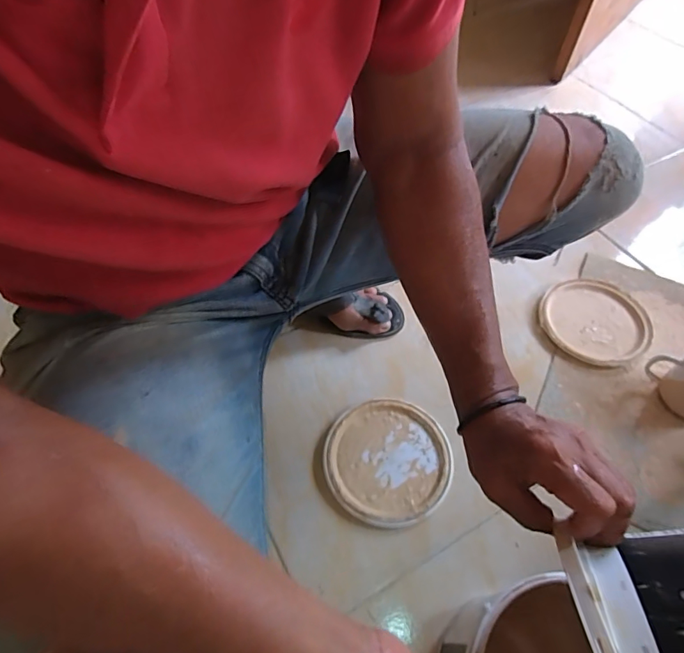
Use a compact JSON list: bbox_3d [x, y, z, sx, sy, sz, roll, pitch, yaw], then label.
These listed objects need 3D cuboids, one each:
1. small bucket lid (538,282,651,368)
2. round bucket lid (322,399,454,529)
[{"bbox_3d":[0.433,-0.009,0.794,0.174,0.017,0.167,1,58,-1],"label":"small bucket lid"},{"bbox_3d":[0.065,0.189,0.655,0.173,0.014,0.171,1,58,-1],"label":"round bucket lid"}]

